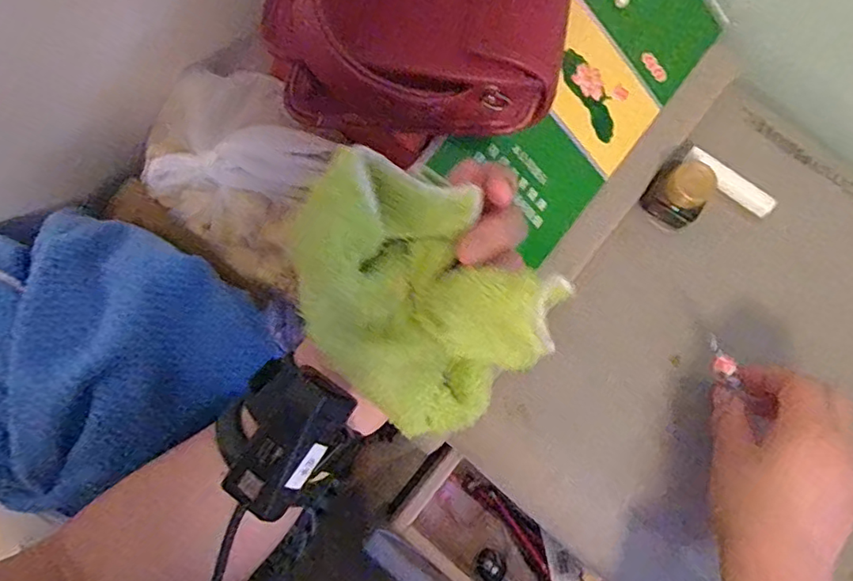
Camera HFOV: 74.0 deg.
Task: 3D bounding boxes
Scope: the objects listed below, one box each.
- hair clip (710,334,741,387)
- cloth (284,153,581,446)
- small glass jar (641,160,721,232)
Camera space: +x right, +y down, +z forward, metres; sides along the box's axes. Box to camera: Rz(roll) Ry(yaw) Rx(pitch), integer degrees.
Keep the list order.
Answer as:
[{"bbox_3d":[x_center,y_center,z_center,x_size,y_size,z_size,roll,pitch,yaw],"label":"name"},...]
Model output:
[{"bbox_3d":[0.191,0.046,0.366,0.010,0.009,0.036,-24,98,-4],"label":"hair clip"},{"bbox_3d":[-0.005,0.003,0.249,0.088,0.074,0.108,-36,81,-6],"label":"cloth"},{"bbox_3d":[0.184,-0.069,0.411,0.039,0.038,0.036,37,80,7],"label":"small glass jar"}]

